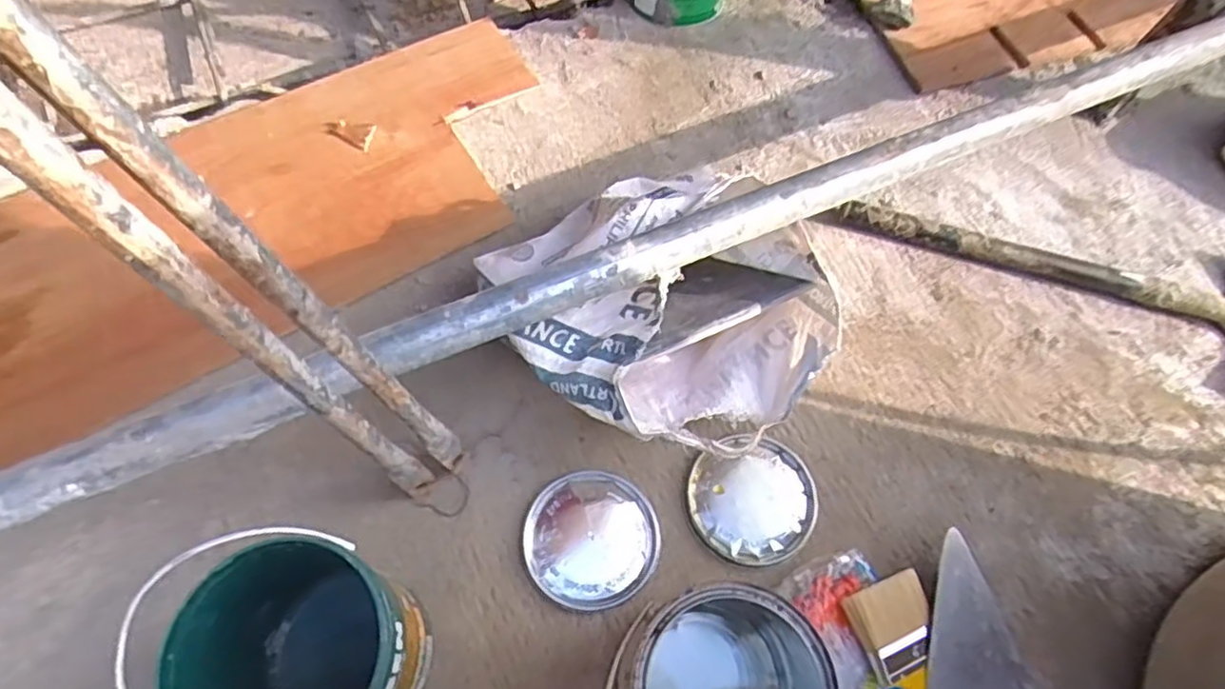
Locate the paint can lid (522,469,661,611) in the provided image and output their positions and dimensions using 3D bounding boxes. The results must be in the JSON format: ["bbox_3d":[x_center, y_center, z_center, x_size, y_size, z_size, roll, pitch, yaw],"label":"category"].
[{"bbox_3d":[-0.023,0.217,0.772,0.147,0.005,0.144,1,68,-2],"label":"paint can lid"}]

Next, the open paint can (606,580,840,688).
[{"bbox_3d":[0.091,0.309,0.617,0.143,0.199,0.167,8,68,1],"label":"open paint can"}]

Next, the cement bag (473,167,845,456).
[{"bbox_3d":[0.063,-0.047,0.788,0.333,0.174,0.349,-40,75,-16],"label":"cement bag"}]

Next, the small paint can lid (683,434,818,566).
[{"bbox_3d":[0.163,0.177,0.795,0.149,0.010,0.141,1,68,-2],"label":"small paint can lid"}]

